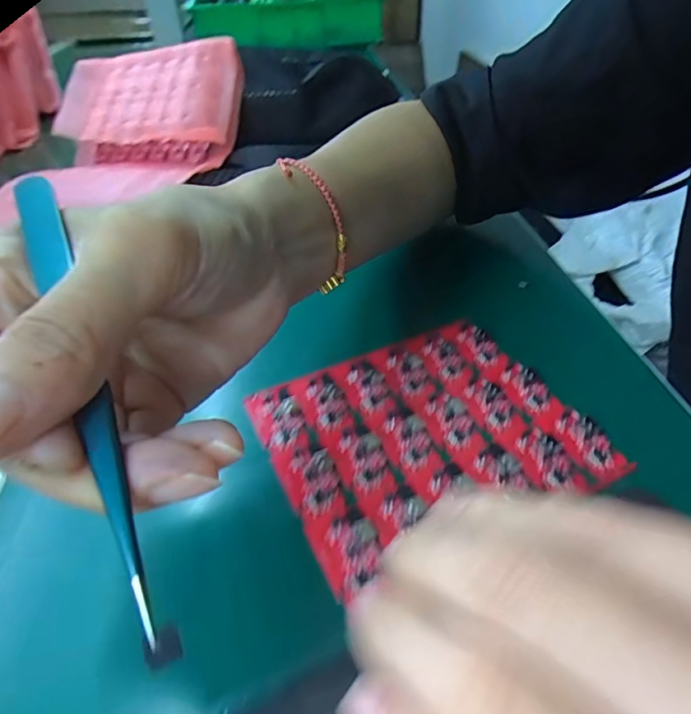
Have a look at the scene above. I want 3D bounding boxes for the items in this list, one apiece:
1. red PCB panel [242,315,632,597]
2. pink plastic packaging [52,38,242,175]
[{"bbox_3d":[0.033,0.031,0.218,0.129,0.005,0.106,-18,42,-18],"label":"red PCB panel"},{"bbox_3d":[-0.193,-0.242,0.484,0.177,0.054,0.128,3,78,6],"label":"pink plastic packaging"}]

